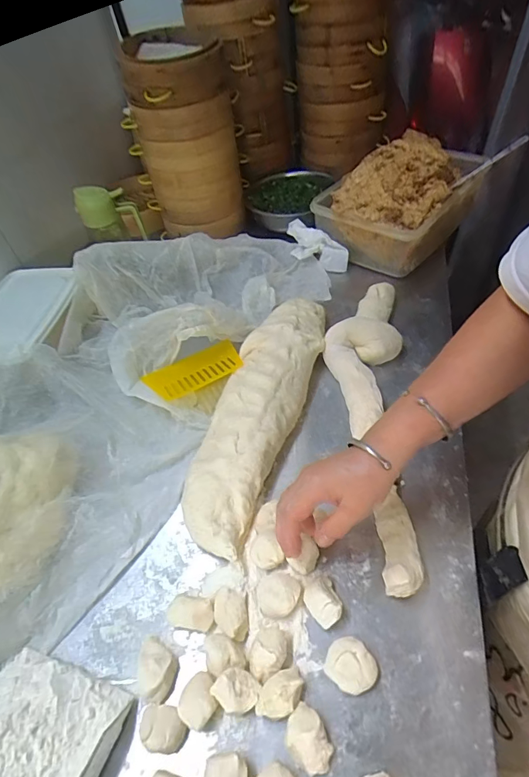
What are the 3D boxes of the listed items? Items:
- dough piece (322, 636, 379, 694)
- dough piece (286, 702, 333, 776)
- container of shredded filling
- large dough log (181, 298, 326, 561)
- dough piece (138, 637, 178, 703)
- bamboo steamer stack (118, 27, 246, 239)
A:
[{"bbox_3d":[0.077,0.249,0.373,0.039,0.018,0.044,-37,55,-22],"label":"dough piece"},{"bbox_3d":[0.035,0.290,0.343,0.032,0.021,0.044,-25,51,-12],"label":"dough piece"},{"bbox_3d":[0.264,-0.355,0.772,0.312,0.157,0.204,-40,56,-23],"label":"container of shredded filling"},{"bbox_3d":[-0.005,0.017,0.550,0.102,0.050,0.384,11,53,17],"label":"large dough log"},{"bbox_3d":[-0.099,0.258,0.386,0.032,0.022,0.052,-15,50,-5],"label":"dough piece"},{"bbox_3d":[-0.150,-0.440,0.772,0.170,0.303,0.174,14,54,19],"label":"bamboo steamer stack"}]

